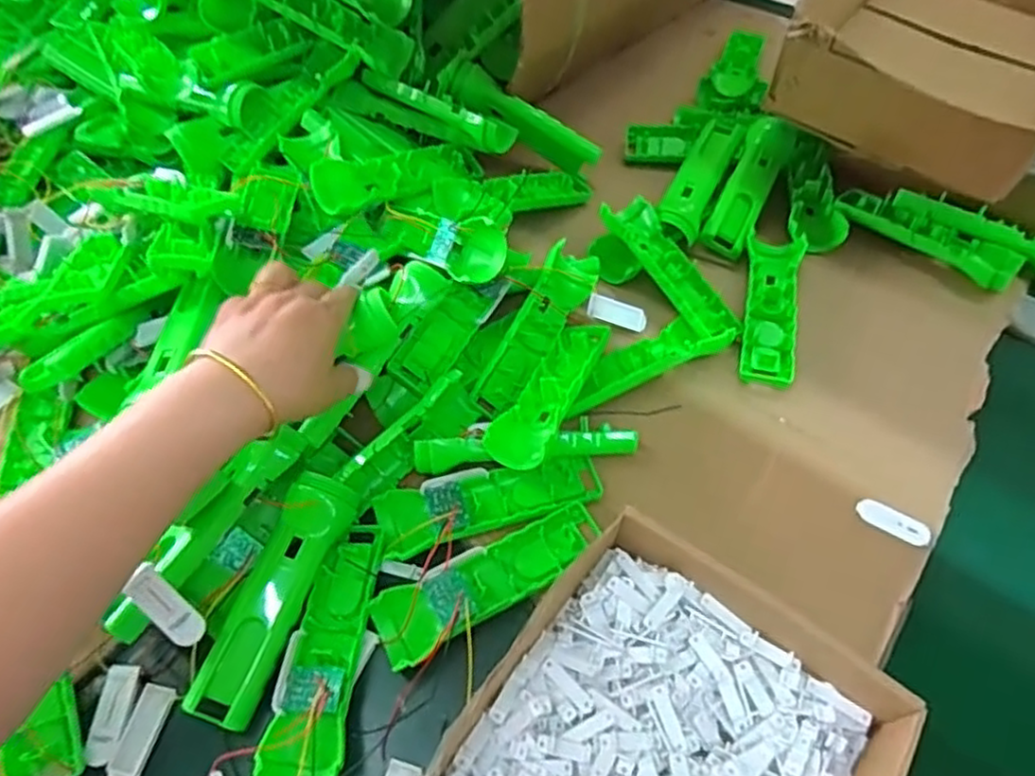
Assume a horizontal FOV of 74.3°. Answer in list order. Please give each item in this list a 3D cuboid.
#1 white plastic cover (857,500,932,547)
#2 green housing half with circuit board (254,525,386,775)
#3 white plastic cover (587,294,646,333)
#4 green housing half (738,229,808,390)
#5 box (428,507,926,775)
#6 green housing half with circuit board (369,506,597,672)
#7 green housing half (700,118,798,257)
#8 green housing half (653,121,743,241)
[{"bbox_3d":[0.270,0.096,0.490,0.049,0.006,0.020,29,62,21],"label":"white plastic cover"},{"bbox_3d":[-0.119,0.159,0.433,0.046,0.019,0.161,4,56,6],"label":"green housing half with circuit board"},{"bbox_3d":[0.087,-0.065,0.592,0.057,0.008,0.024,17,79,-18],"label":"white plastic cover"},{"bbox_3d":[0.222,-0.069,0.599,0.046,0.024,0.152,9,57,10],"label":"green housing half"},{"bbox_3d":[0.085,0.205,0.387,0.196,0.074,0.219,31,63,22],"label":"box"},{"bbox_3d":[-0.016,0.128,0.458,0.160,0.021,0.046,-25,58,-13],"label":"green housing half with circuit board"},{"bbox_3d":[0.227,-0.199,0.664,0.043,0.027,0.175,22,60,17],"label":"green housing half"},{"bbox_3d":[0.180,-0.208,0.671,0.042,0.020,0.157,22,60,17],"label":"green housing half"}]

